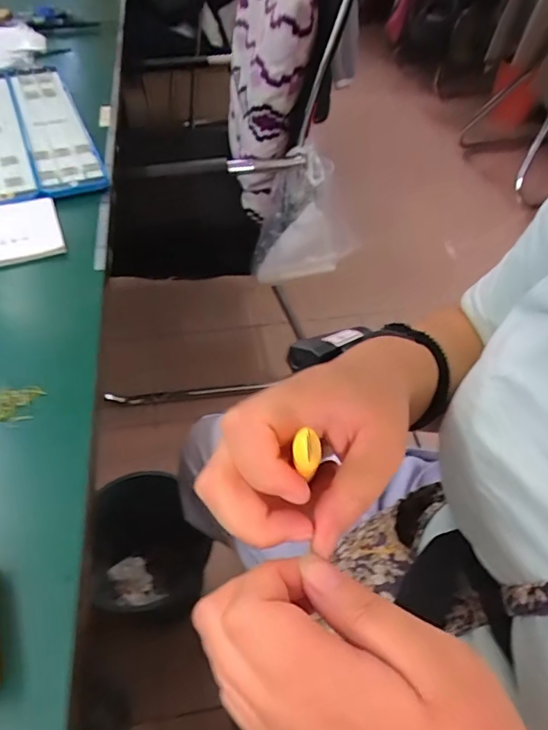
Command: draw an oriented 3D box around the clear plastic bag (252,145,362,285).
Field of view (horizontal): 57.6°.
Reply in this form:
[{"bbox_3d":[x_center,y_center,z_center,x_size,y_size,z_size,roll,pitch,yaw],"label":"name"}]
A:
[{"bbox_3d":[0.075,-0.271,0.967,0.225,0.275,0.072,-7,50,-9],"label":"clear plastic bag"}]

